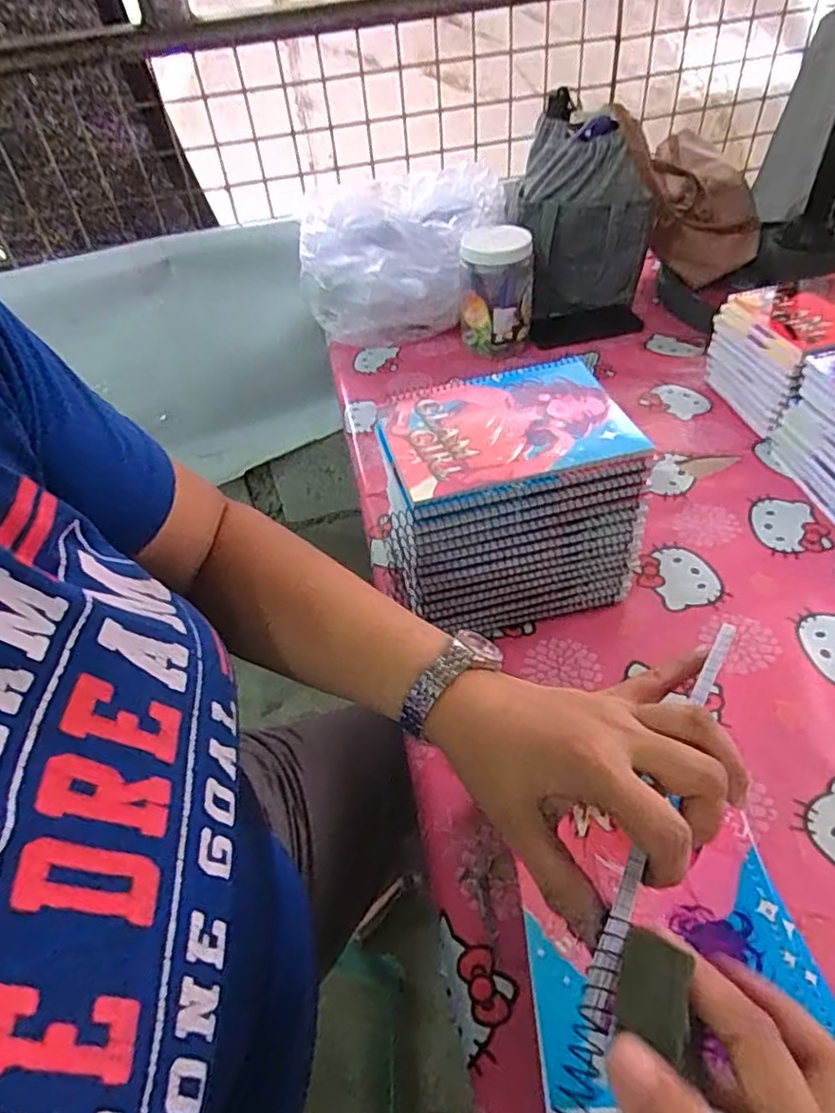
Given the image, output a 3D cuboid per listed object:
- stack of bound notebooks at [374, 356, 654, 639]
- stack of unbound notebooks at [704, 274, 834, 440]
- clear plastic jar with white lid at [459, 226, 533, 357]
[{"bbox_3d":[0.078,-0.048,0.595,0.201,0.174,0.157,-14,46,-6],"label":"stack of bound notebooks"},{"bbox_3d":[0.487,-0.247,0.773,0.202,0.123,0.155,-13,46,-5],"label":"stack of unbound notebooks"},{"bbox_3d":[0.112,-0.378,0.911,0.099,0.143,0.085,1,47,8],"label":"clear plastic jar with white lid"}]

